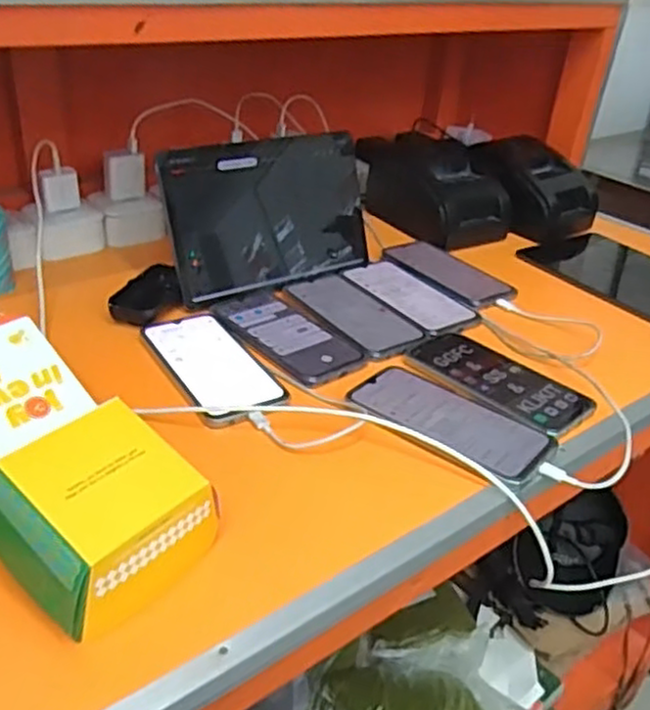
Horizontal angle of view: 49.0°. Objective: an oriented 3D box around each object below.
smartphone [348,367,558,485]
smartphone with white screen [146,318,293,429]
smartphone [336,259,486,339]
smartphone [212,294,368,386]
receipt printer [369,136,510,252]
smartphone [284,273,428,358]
[{"bbox_3d":[0.103,0.054,0.601,0.170,0.006,0.084,26,37,30],"label":"smartphone"},{"bbox_3d":[-0.105,0.006,0.660,0.078,0.006,0.174,-14,36,-28],"label":"smartphone with white screen"},{"bbox_3d":[0.096,-0.068,0.806,0.085,0.004,0.170,-16,37,-31],"label":"smartphone"},{"bbox_3d":[-0.038,-0.021,0.713,0.085,0.005,0.169,-20,39,-35],"label":"smartphone"},{"bbox_3d":[0.162,-0.231,0.999,0.144,0.108,0.165,-17,37,-32],"label":"receipt printer"},{"bbox_3d":[0.030,-0.049,0.765,0.087,0.005,0.175,-16,37,-31],"label":"smartphone"}]

